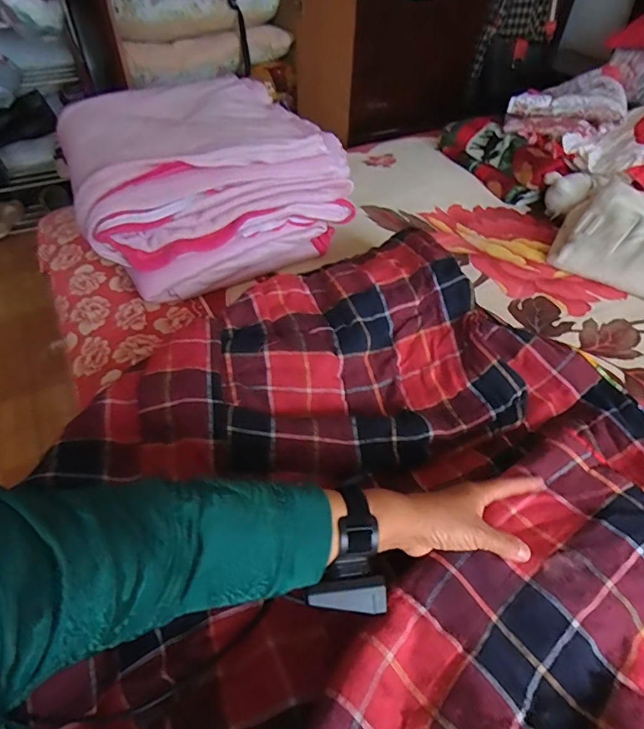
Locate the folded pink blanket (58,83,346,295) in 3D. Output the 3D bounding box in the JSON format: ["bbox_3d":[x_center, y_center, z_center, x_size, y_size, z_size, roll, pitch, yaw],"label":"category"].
[{"bbox_3d":[-0.247,-0.364,0.896,0.448,0.227,0.421,-22,52,-21],"label":"folded pink blanket"}]

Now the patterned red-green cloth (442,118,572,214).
[{"bbox_3d":[0.447,-0.538,1.183,0.137,0.105,0.345,-20,51,-20],"label":"patterned red-green cloth"}]

